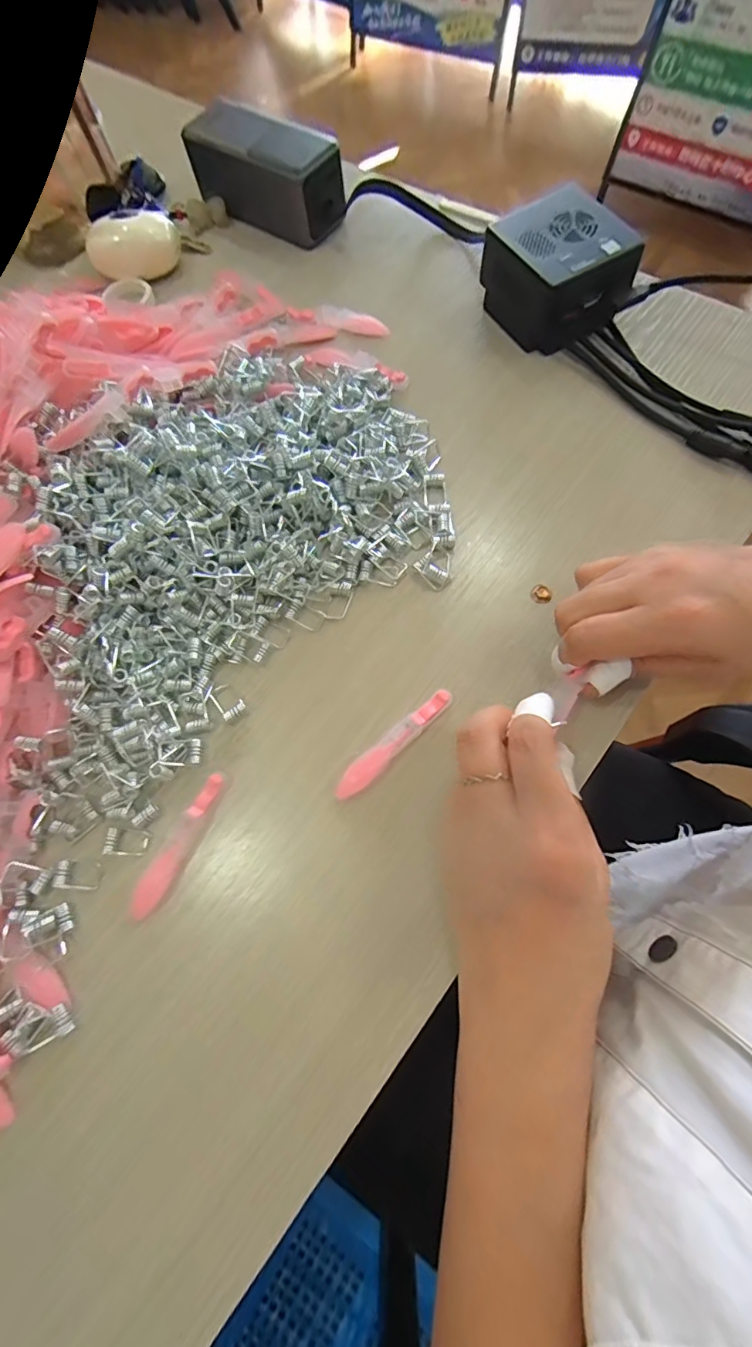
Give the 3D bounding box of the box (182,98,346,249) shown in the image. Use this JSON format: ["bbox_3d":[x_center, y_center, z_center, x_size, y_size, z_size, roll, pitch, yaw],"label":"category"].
[{"bbox_3d":[-0.091,-0.410,0.407,0.123,0.048,0.053,33,77,14],"label":"box"}]

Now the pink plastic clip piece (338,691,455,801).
[{"bbox_3d":[0.009,0.037,0.266,0.078,0.009,0.014,-42,75,-11],"label":"pink plastic clip piece"}]

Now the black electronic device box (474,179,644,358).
[{"bbox_3d":[0.126,-0.273,0.343,0.073,0.052,0.088,-28,73,-7],"label":"black electronic device box"}]

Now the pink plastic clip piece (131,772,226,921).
[{"bbox_3d":[-0.101,0.088,0.257,0.016,0.007,0.077,30,75,11],"label":"pink plastic clip piece"}]

